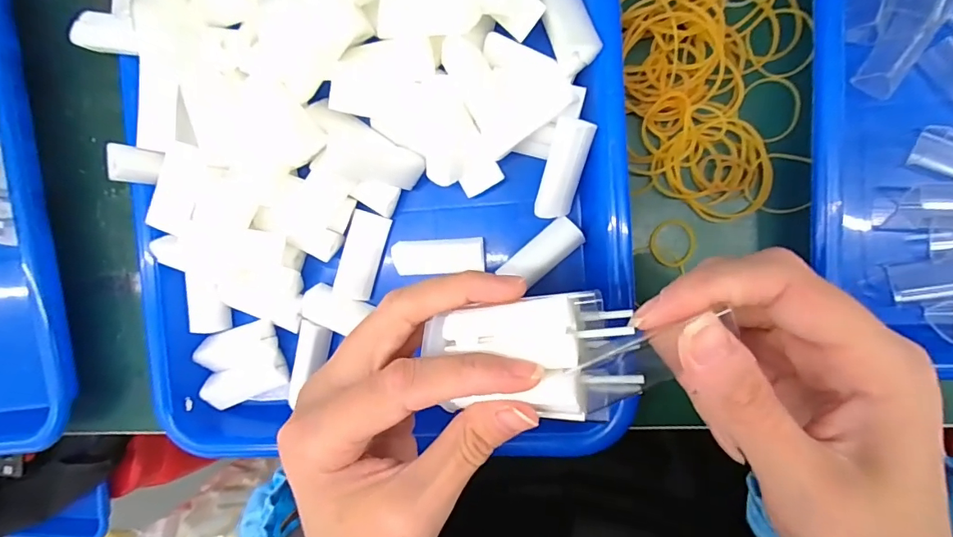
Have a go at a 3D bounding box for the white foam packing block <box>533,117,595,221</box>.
[{"bbox_3d":[0.041,-0.046,0.218,0.018,0.013,0.046,16,122,7],"label":"white foam packing block"}]

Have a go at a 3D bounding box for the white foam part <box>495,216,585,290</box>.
[{"bbox_3d":[0.034,-0.008,0.233,0.040,0.015,0.017,-39,87,8],"label":"white foam part"}]

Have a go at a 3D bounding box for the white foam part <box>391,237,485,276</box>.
[{"bbox_3d":[-0.018,-0.006,0.238,0.045,0.015,0.017,-2,93,8],"label":"white foam part"}]

